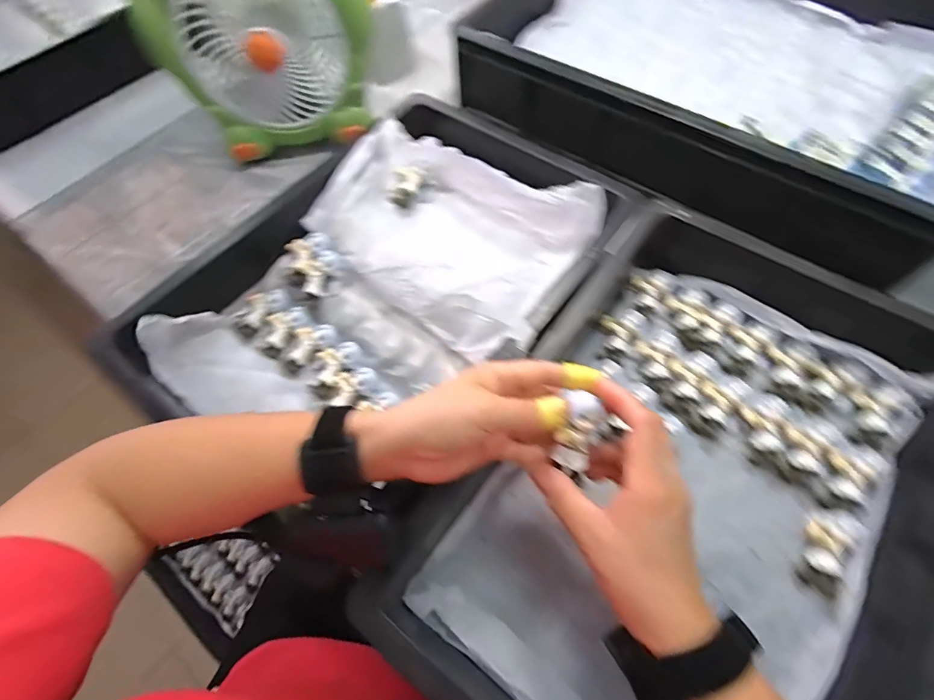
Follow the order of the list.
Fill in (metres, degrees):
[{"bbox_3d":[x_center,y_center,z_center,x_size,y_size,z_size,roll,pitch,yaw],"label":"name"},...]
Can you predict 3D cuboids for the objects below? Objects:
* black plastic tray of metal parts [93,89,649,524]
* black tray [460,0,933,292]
[{"bbox_3d":[-0.078,-0.064,0.443,0.335,0.101,0.456,36,69,19],"label":"black plastic tray of metal parts"},{"bbox_3d":[0.323,-0.369,0.567,0.582,0.092,0.409,35,69,19],"label":"black tray"}]

